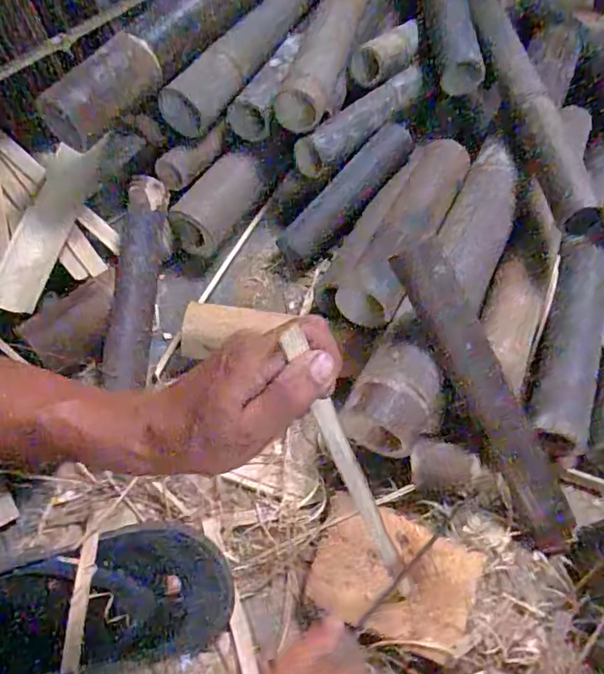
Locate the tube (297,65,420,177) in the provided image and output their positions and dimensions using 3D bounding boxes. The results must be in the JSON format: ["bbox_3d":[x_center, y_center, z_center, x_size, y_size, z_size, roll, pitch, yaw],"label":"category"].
[{"bbox_3d":[0.093,-0.322,0.790,0.239,0.063,0.056,-35,68,-22],"label":"tube"}]

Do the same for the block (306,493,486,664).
[{"bbox_3d":[0.097,0.251,0.555,0.166,0.042,0.116,18,60,6],"label":"block"}]

